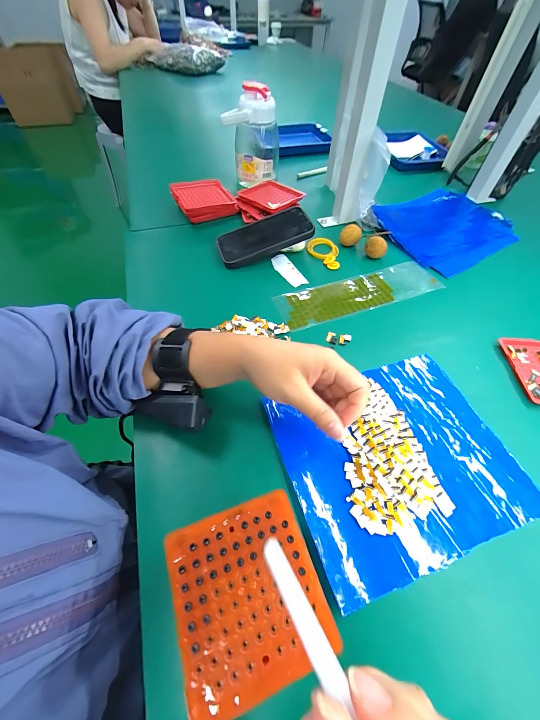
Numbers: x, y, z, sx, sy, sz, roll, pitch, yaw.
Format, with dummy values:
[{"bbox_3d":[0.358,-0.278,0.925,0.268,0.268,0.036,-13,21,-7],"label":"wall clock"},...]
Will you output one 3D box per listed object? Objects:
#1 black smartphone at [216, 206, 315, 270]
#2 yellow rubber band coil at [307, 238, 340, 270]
[{"bbox_3d":[-0.010,-0.208,0.472,0.155,0.018,0.082,-21,56,-1],"label":"black smartphone"},{"bbox_3d":[0.093,-0.187,0.488,0.055,0.016,0.070,8,54,3],"label":"yellow rubber band coil"}]

